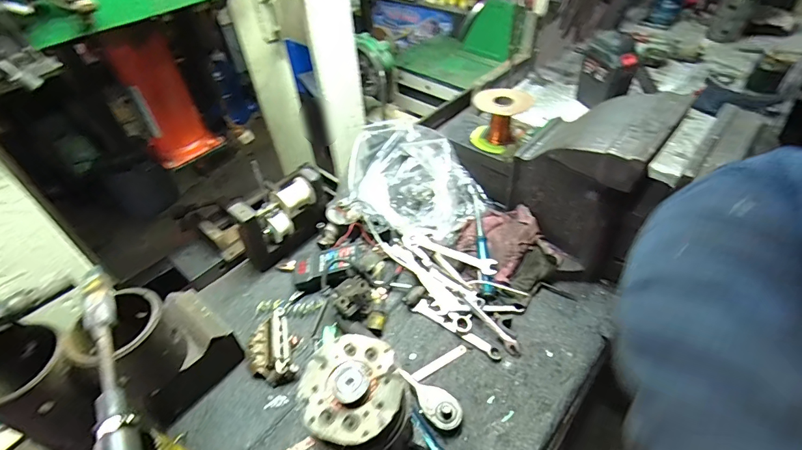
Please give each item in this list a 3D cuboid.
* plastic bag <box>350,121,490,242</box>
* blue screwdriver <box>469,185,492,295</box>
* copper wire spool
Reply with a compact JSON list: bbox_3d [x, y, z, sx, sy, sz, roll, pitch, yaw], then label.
[{"bbox_3d":[0.023,-0.078,0.795,0.159,0.135,0.265,-34,52,-27],"label":"plastic bag"},{"bbox_3d":[0.137,0.019,0.714,0.019,0.019,0.205,-2,59,2],"label":"blue screwdriver"},{"bbox_3d":[0.170,-0.190,0.729,0.076,0.092,0.083,30,54,30],"label":"copper wire spool"}]

